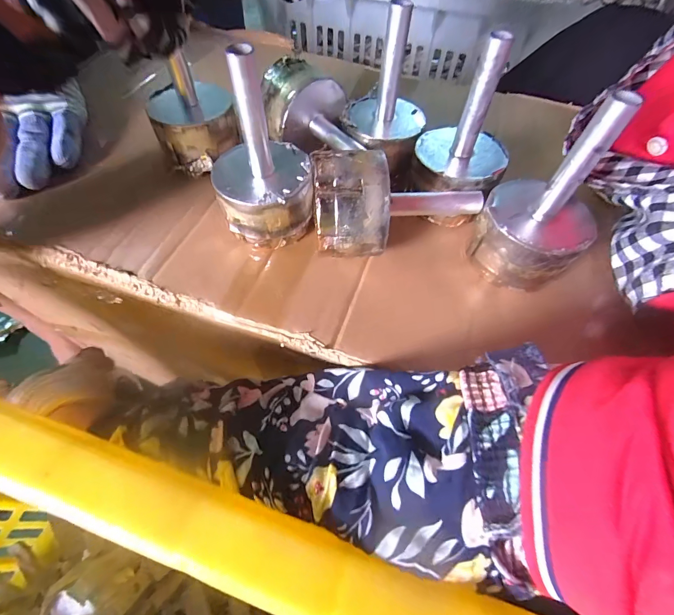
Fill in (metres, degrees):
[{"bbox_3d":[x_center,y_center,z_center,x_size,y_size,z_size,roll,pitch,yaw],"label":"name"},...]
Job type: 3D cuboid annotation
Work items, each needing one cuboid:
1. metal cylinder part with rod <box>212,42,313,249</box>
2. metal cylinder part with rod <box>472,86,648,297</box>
[{"bbox_3d":[-0.045,-0.091,0.203,0.056,0.106,0.057,-3,54,-2],"label":"metal cylinder part with rod"},{"bbox_3d":[0.117,-0.061,0.188,0.061,0.096,0.059,35,62,23],"label":"metal cylinder part with rod"}]

